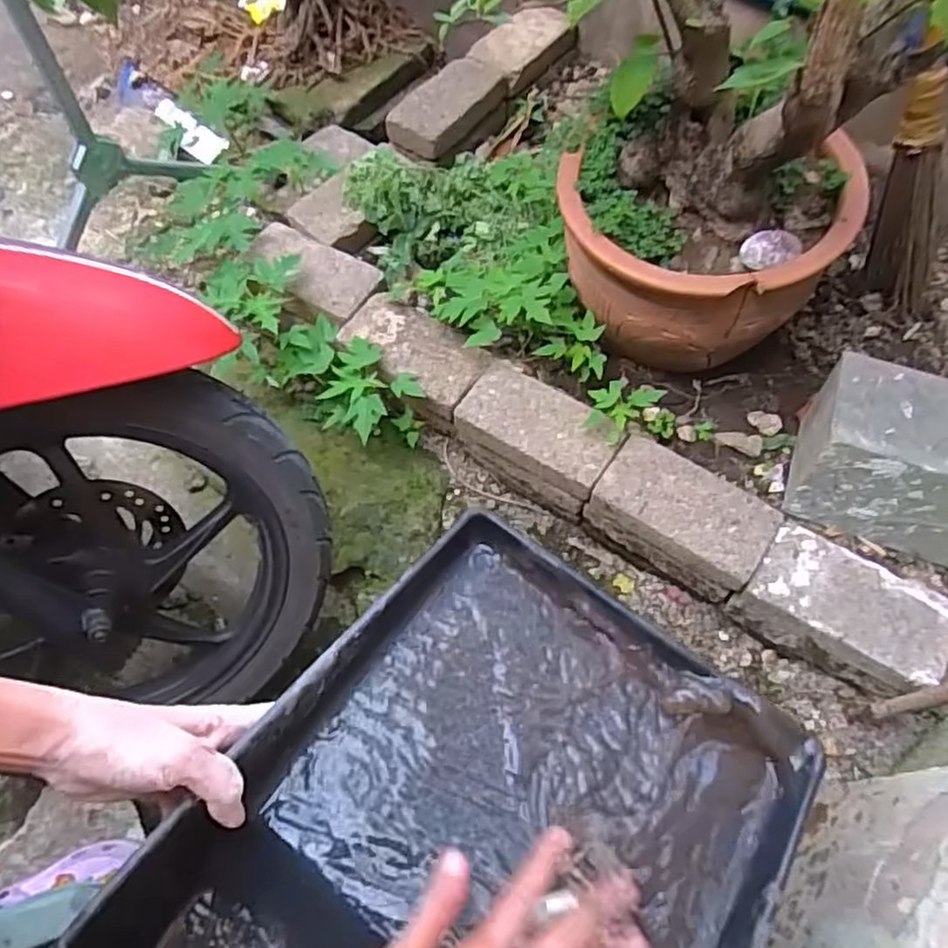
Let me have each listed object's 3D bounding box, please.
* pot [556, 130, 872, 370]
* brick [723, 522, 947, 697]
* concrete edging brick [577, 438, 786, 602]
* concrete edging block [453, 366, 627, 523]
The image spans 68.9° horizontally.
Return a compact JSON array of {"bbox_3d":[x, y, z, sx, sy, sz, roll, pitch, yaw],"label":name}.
[{"bbox_3d":[0.279,-0.265,0.902,0.356,0.210,0.206,8,64,7],"label":"pot"},{"bbox_3d":[0.430,0.161,0.816,0.208,0.112,0.113,30,68,17],"label":"brick"},{"bbox_3d":[0.262,0.058,0.888,0.208,0.106,0.112,33,70,18],"label":"concrete edging brick"},{"bbox_3d":[0.088,-0.042,0.953,0.207,0.124,0.110,36,70,19],"label":"concrete edging block"}]

